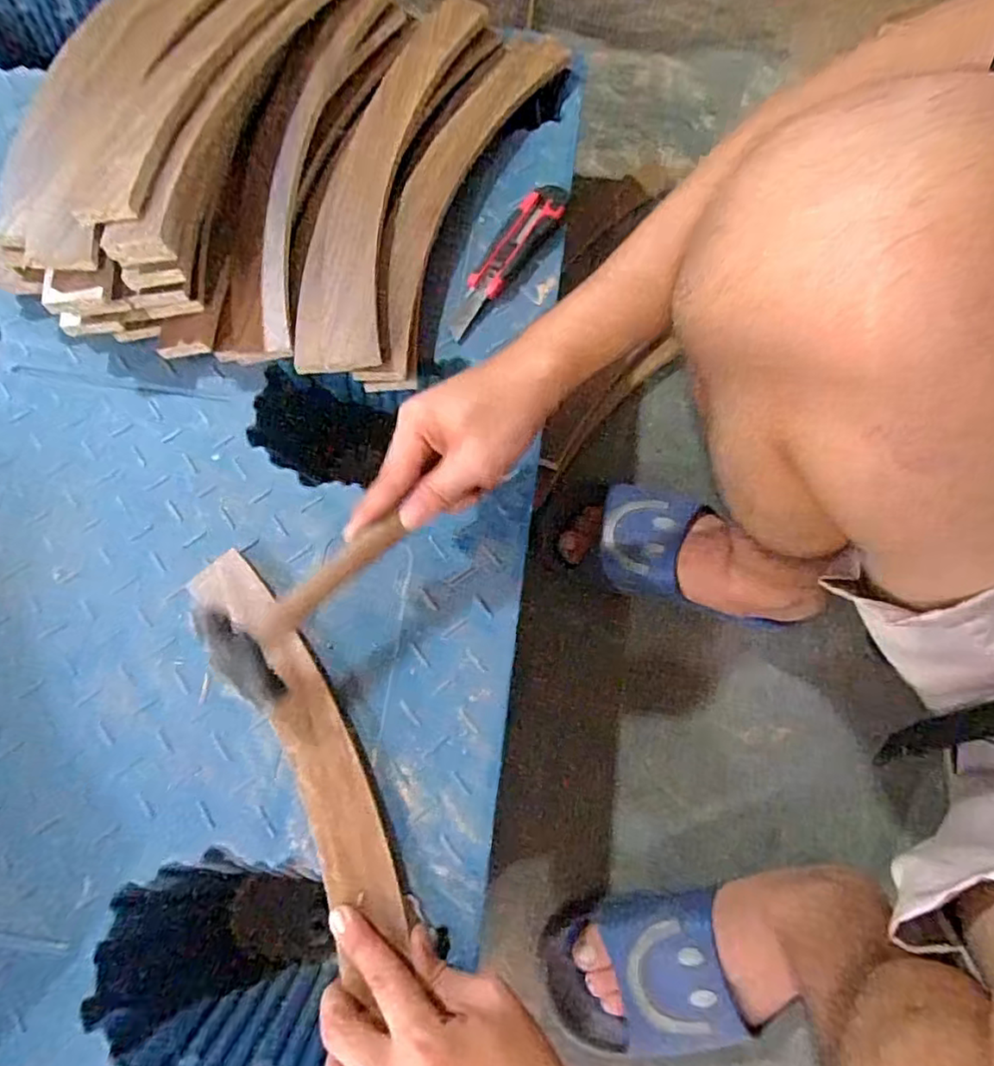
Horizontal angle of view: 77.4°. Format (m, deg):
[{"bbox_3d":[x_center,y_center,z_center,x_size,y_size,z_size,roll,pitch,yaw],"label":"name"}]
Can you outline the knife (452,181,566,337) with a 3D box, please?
[{"bbox_3d":[0.010,-0.262,0.589,0.039,0.022,0.184,30,74,7],"label":"knife"}]

